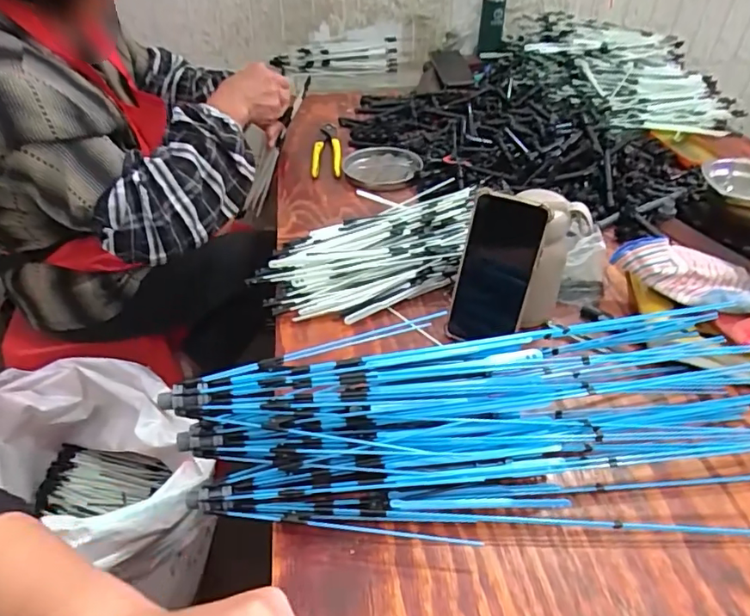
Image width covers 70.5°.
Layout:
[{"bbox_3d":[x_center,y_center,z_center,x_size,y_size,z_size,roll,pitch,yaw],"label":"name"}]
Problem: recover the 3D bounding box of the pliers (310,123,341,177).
[{"bbox_3d":[-0.088,-0.290,0.958,0.049,0.017,0.188,-2,39,-2],"label":"pliers"}]

